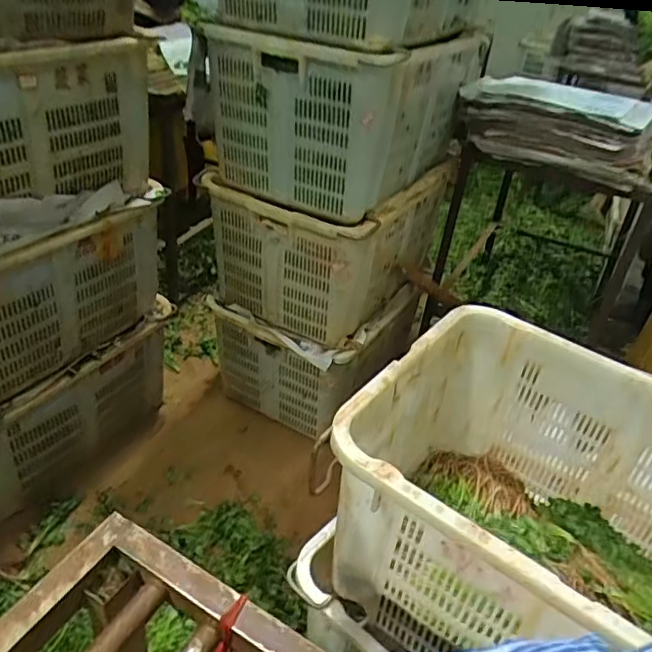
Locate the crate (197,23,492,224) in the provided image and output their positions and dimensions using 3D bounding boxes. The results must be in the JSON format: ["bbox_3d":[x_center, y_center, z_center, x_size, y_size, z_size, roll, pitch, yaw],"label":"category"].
[{"bbox_3d":[0.073,-0.570,1.460,0.450,0.354,0.656,24,38,24],"label":"crate"}]

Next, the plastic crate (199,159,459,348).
[{"bbox_3d":[0.024,-0.269,1.634,0.441,0.348,0.567,24,38,24],"label":"plastic crate"}]

